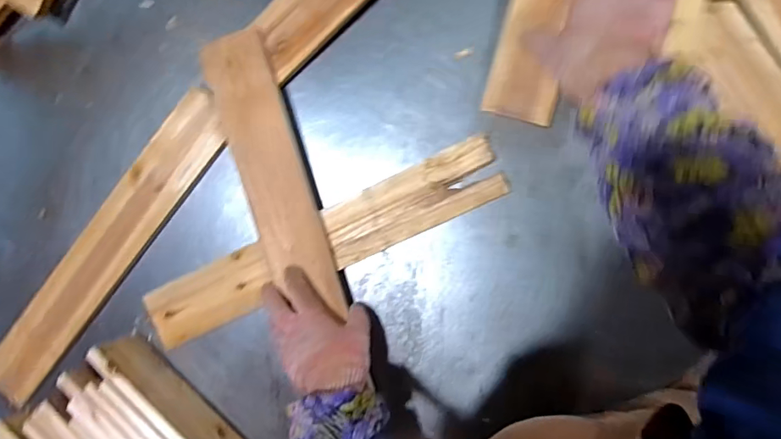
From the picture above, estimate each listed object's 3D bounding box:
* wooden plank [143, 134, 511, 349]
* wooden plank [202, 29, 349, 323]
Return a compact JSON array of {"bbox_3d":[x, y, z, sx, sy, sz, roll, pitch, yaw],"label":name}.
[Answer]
[{"bbox_3d":[-0.091,0.035,0.596,0.480,0.027,0.075,-25,89,7],"label":"wooden plank"},{"bbox_3d":[-0.144,-0.054,0.577,0.080,0.022,0.343,-18,90,2],"label":"wooden plank"}]

